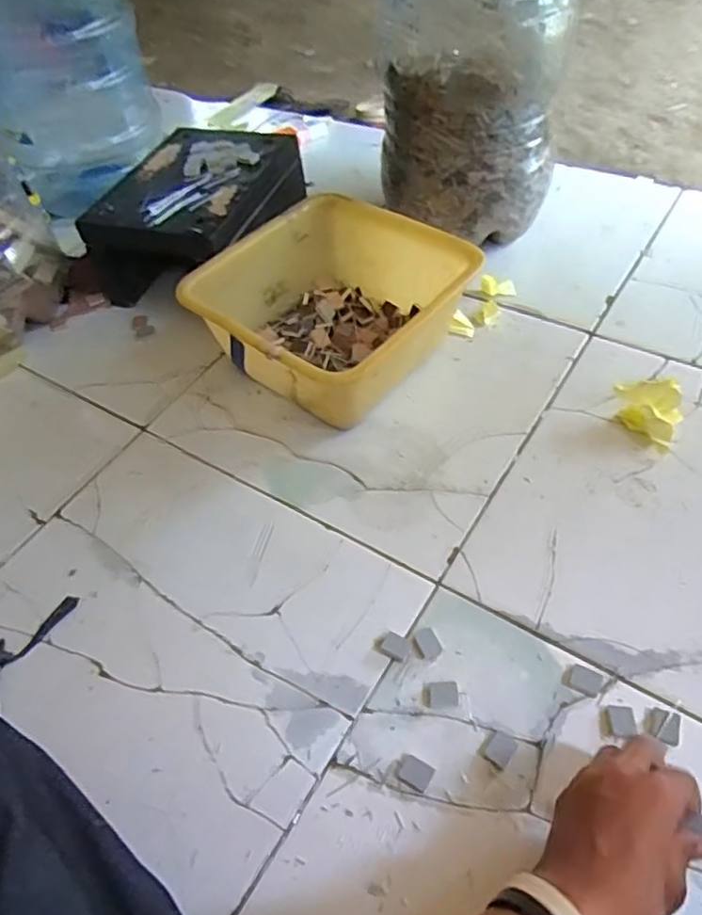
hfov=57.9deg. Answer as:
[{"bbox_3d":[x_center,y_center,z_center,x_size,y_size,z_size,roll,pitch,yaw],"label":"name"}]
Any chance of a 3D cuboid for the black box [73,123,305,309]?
[{"bbox_3d":[-0.209,-0.353,0.917,0.218,0.123,0.297,18,56,20],"label":"black box"}]

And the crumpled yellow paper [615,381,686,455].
[{"bbox_3d":[0.314,-0.047,0.675,0.064,0.047,0.061,14,54,15],"label":"crumpled yellow paper"}]

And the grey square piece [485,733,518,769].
[{"bbox_3d":[0.120,0.233,0.507,0.019,0.004,0.021,29,59,25],"label":"grey square piece"}]

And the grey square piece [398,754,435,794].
[{"bbox_3d":[0.052,0.250,0.503,0.024,0.004,0.020,26,58,23],"label":"grey square piece"}]

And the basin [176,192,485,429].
[{"bbox_3d":[-0.021,-0.176,0.767,0.257,0.125,0.269,34,62,27],"label":"basin"}]

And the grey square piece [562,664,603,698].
[{"bbox_3d":[0.195,0.187,0.534,0.029,0.004,0.022,23,57,21],"label":"grey square piece"}]

